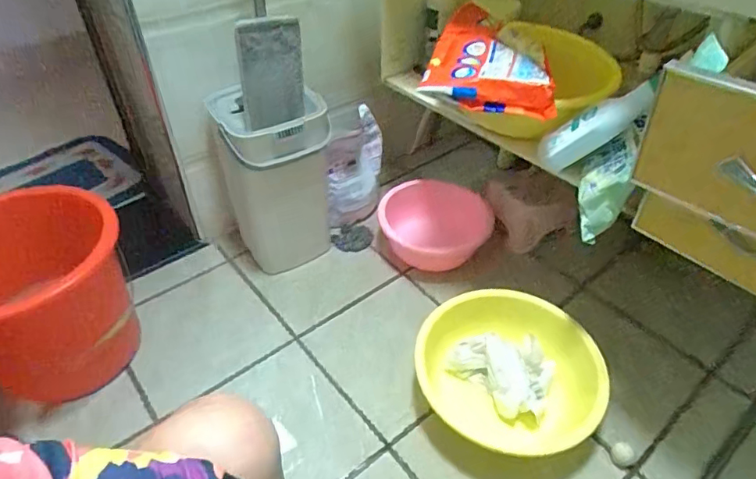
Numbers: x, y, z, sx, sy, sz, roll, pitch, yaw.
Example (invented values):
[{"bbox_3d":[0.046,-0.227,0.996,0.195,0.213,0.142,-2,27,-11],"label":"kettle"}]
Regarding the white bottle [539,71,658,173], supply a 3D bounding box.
[{"bbox_3d":[0.348,-0.183,0.805,0.055,0.197,0.063,40,40,-20],"label":"white bottle"}]

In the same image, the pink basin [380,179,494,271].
[{"bbox_3d":[0.141,-0.038,1.246,0.269,0.106,0.232,9,44,10],"label":"pink basin"}]

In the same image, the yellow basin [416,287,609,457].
[{"bbox_3d":[0.238,0.239,0.947,0.327,0.108,0.286,10,44,12],"label":"yellow basin"}]

